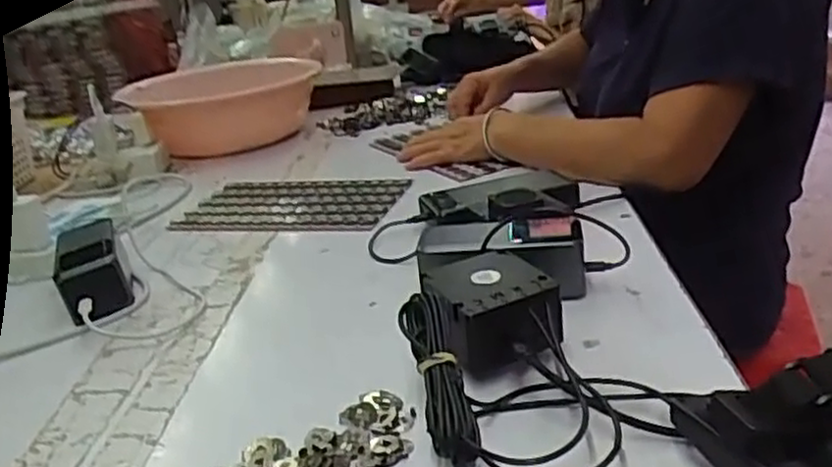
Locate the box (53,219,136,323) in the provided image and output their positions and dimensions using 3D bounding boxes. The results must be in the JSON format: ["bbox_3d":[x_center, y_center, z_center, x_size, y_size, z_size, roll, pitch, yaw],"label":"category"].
[{"bbox_3d":[-0.302,0.034,0.688,0.061,0.053,0.154,-16,23,-22],"label":"box"}]

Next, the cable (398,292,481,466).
[{"bbox_3d":[0.014,0.085,0.438,0.029,0.027,0.109,-9,45,-6],"label":"cable"}]

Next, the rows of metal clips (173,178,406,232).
[{"bbox_3d":[-0.146,-0.038,0.896,0.264,0.008,0.182,3,23,22],"label":"rows of metal clips"}]

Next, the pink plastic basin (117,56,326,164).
[{"bbox_3d":[-0.329,-0.207,1.232,0.270,0.104,0.263,-5,22,2],"label":"pink plastic basin"}]

